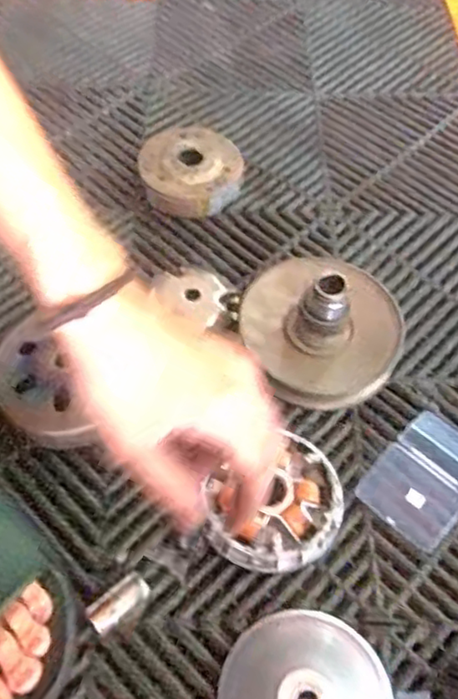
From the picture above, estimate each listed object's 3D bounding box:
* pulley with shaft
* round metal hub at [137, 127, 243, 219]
[{"bbox_3d":[0.081,-0.026,0.553,0.139,0.082,0.137,10,57,4],"label":"pulley with shaft"},{"bbox_3d":[-0.039,-0.182,0.671,0.102,0.037,0.095,1,57,-2],"label":"round metal hub"}]

